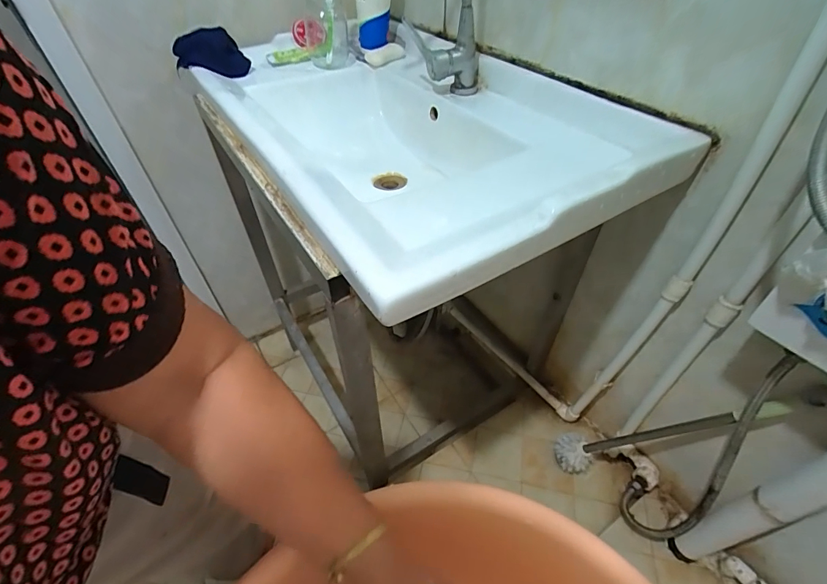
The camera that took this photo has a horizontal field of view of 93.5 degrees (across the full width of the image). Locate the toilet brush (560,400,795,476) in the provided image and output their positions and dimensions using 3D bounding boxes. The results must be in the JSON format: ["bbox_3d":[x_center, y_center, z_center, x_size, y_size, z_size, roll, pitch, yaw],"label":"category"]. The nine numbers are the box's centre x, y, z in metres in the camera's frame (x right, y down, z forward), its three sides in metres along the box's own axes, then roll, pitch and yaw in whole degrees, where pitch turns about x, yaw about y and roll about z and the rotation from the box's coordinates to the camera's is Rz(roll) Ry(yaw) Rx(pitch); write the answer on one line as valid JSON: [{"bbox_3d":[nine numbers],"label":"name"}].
[{"bbox_3d":[0.407,0.244,0.662,0.081,0.422,0.074,30,51,-8],"label":"toilet brush"}]

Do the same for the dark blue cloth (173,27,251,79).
[{"bbox_3d":[-0.362,-0.424,0.696,0.117,0.060,0.098,-21,49,-18],"label":"dark blue cloth"}]

